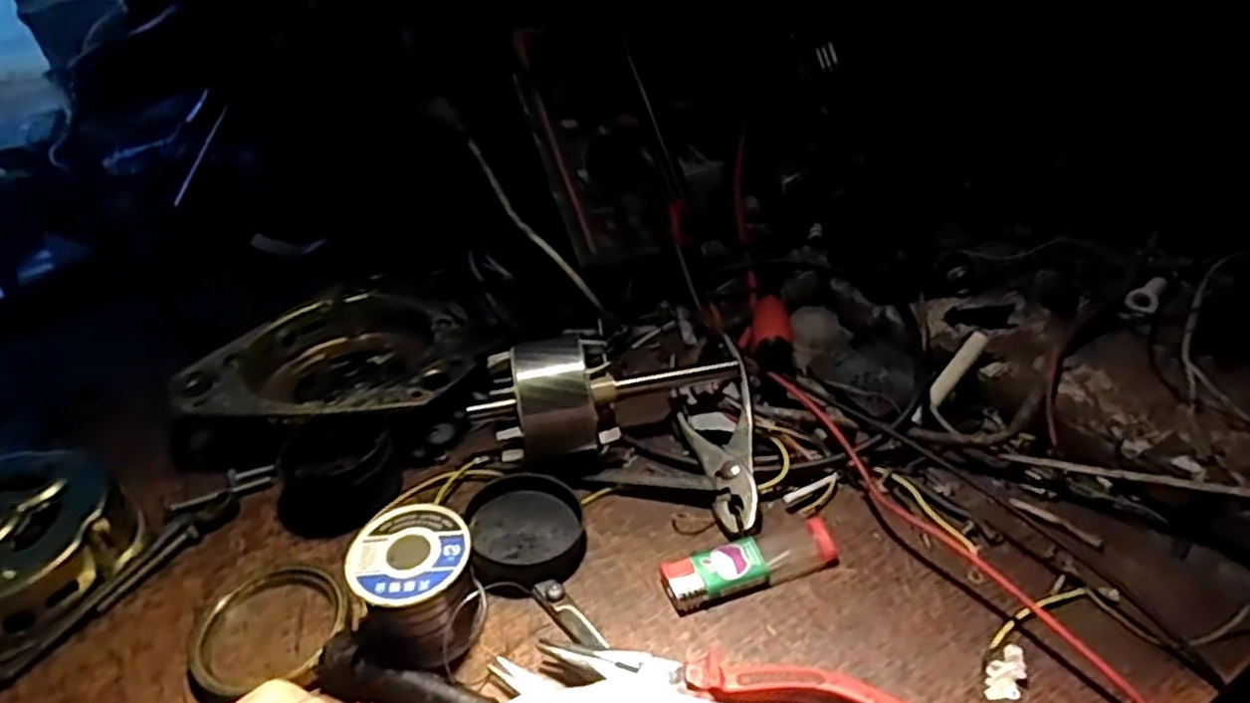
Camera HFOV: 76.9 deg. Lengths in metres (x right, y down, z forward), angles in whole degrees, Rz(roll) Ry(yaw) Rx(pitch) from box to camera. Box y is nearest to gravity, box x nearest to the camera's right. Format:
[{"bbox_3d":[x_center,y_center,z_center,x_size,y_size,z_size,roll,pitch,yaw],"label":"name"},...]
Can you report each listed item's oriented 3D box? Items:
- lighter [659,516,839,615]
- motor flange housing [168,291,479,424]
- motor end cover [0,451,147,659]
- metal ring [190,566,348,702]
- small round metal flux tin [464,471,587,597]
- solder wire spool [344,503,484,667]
[{"bbox_3d":[0.059,0.099,0.375,0.083,0.012,0.029,-17,38,-13],"label":"lighter"},{"bbox_3d":[-0.178,0.008,0.493,0.171,0.040,0.142,-9,37,-3],"label":"motor flange housing"},{"bbox_3d":[-0.311,0.098,0.390,0.106,0.034,0.110,27,49,37],"label":"motor end cover"},{"bbox_3d":[-0.160,0.123,0.359,0.068,0.014,0.066,-5,37,3],"label":"metal ring"},{"bbox_3d":[-0.049,0.089,0.395,0.055,0.014,0.065,-16,38,-11],"label":"small round metal flux tin"},{"bbox_3d":[-0.091,0.104,0.351,0.049,0.050,0.049,-5,37,3],"label":"solder wire spool"}]

